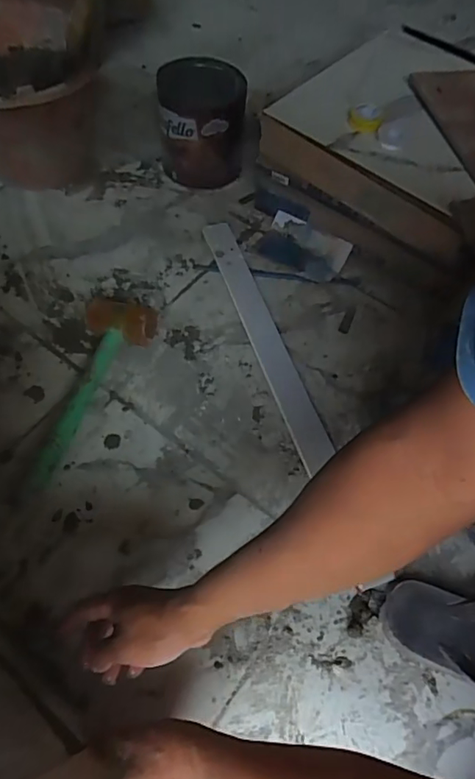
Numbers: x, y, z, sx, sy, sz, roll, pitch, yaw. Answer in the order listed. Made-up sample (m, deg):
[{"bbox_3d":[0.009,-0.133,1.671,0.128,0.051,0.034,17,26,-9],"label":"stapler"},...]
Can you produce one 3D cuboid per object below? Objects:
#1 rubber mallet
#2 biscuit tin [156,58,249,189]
[{"bbox_3d":[-0.180,-0.014,0.684,0.095,0.064,0.301,10,61,2],"label":"rubber mallet"},{"bbox_3d":[-0.062,-0.462,0.881,0.141,0.145,0.141,3,61,-3],"label":"biscuit tin"}]

